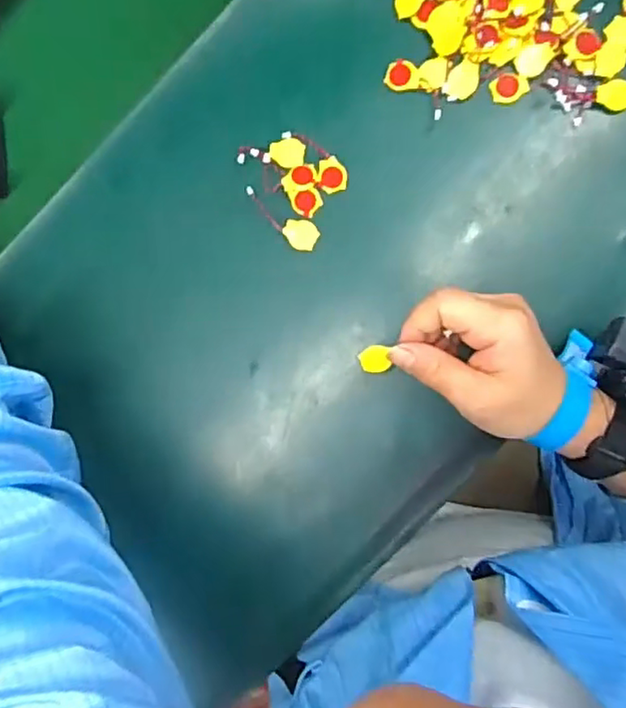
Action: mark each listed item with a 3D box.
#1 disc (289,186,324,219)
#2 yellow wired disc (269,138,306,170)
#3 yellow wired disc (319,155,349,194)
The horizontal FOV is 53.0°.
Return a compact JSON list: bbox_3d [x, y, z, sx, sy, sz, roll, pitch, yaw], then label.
[{"bbox_3d":[-0.005,-0.107,0.436,0.021,0.004,0.021,0,89,7],"label":"disc"},{"bbox_3d":[-0.018,-0.140,0.438,0.024,0.004,0.022,0,89,7],"label":"yellow wired disc"},{"bbox_3d":[0.014,-0.125,0.436,0.020,0.004,0.025,2,89,7],"label":"yellow wired disc"}]

